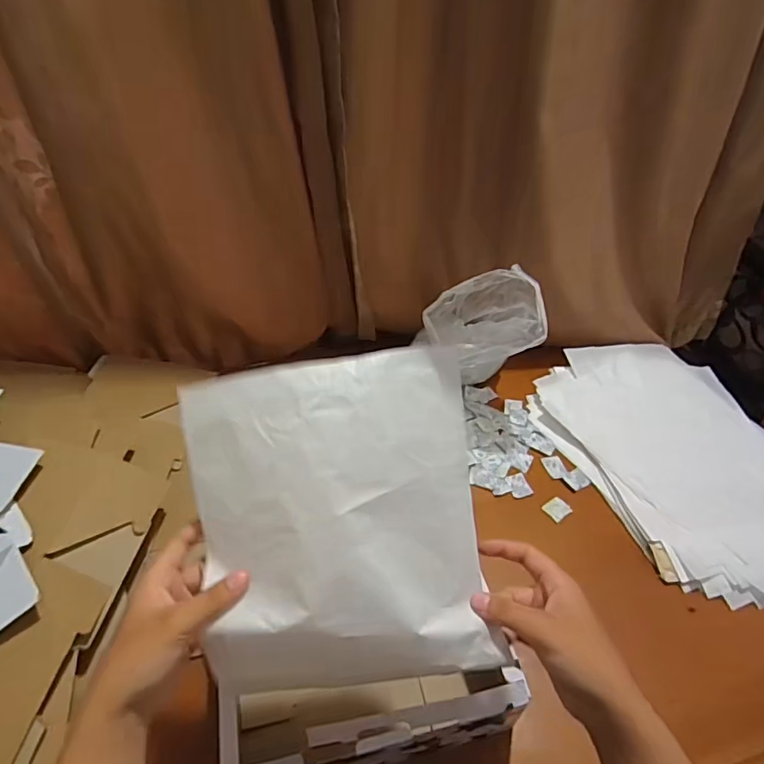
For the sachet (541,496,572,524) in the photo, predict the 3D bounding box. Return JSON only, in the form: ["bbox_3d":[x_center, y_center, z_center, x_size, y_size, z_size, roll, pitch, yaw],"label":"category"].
[{"bbox_3d":[0.253,0.183,0.738,0.031,0.004,0.032,-36,63,-12],"label":"sachet"}]

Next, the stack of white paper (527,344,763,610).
[{"bbox_3d":[0.459,0.105,0.790,0.318,0.042,0.459,-14,45,-16],"label":"stack of white paper"}]

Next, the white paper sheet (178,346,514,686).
[{"bbox_3d":[-0.030,0.096,0.363,0.198,0.033,0.222,-9,83,-4],"label":"white paper sheet"}]

